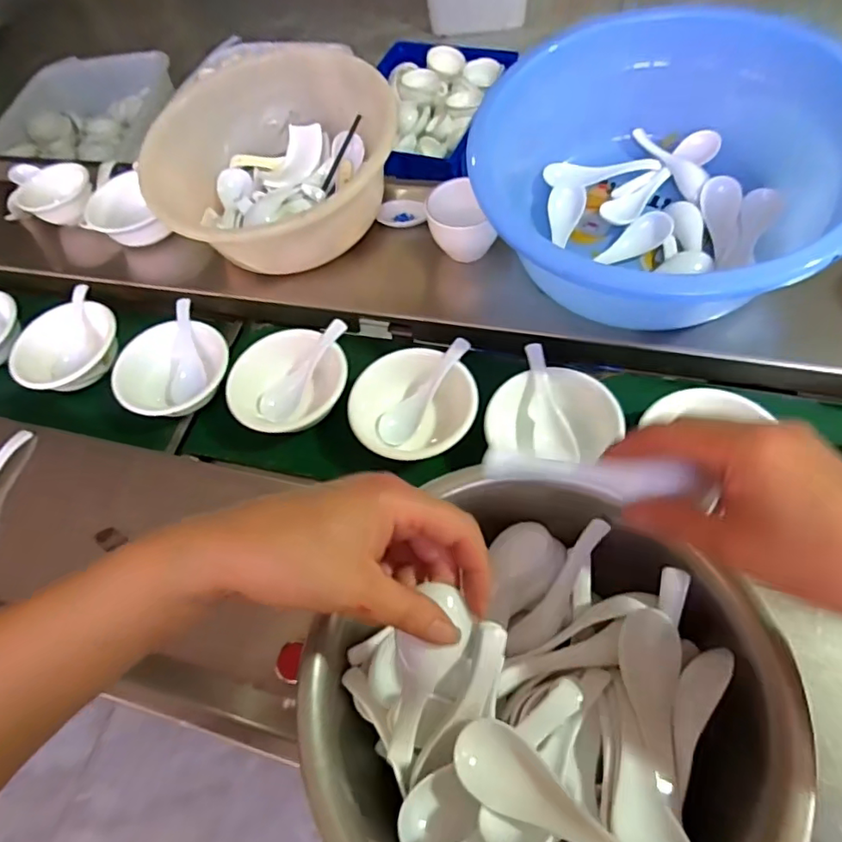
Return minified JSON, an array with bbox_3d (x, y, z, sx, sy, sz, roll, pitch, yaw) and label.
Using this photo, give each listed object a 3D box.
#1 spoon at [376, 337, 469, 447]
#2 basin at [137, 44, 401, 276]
[{"bbox_3d":[0.001,-0.029,0.514,0.038,0.024,0.119,37,90,20],"label":"spoon"},{"bbox_3d":[-0.159,-0.274,0.589,0.249,0.117,0.237,0,60,1],"label":"basin"}]

